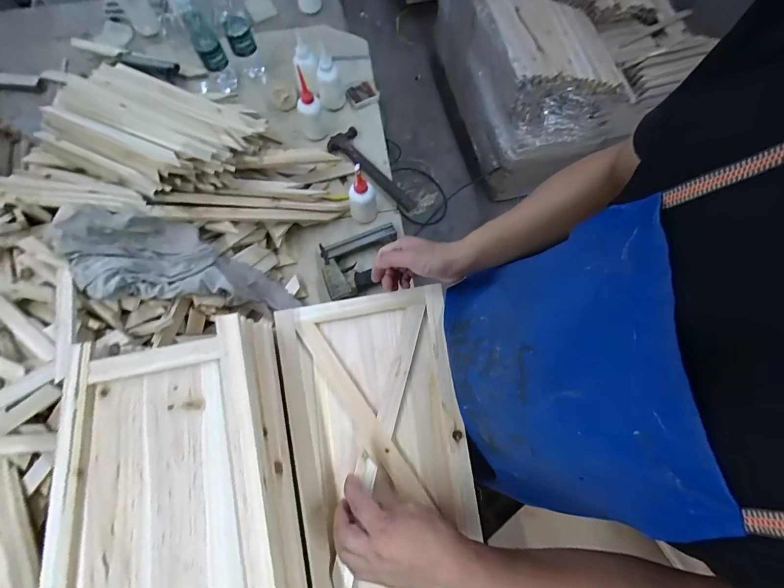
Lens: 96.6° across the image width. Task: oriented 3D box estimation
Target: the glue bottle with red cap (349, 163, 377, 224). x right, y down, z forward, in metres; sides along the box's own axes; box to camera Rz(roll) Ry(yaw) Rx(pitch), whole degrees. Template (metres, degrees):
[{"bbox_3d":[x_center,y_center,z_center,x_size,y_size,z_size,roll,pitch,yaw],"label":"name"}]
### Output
[{"bbox_3d":[-0.064,-0.215,0.740,0.060,0.148,0.061,-5,74,-2],"label":"glue bottle with red cap"}]

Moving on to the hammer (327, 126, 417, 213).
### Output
[{"bbox_3d":[-0.049,-0.295,0.834,0.075,0.031,0.279,-39,78,-11],"label":"hammer"}]

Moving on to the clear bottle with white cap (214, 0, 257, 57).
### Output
[{"bbox_3d":[-0.367,-0.637,0.791,0.063,0.157,0.064,-10,74,-3],"label":"clear bottle with white cap"}]

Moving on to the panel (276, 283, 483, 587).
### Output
[{"bbox_3d":[-0.016,0.213,0.477,0.235,0.032,0.433,-10,74,-3],"label":"panel"}]

